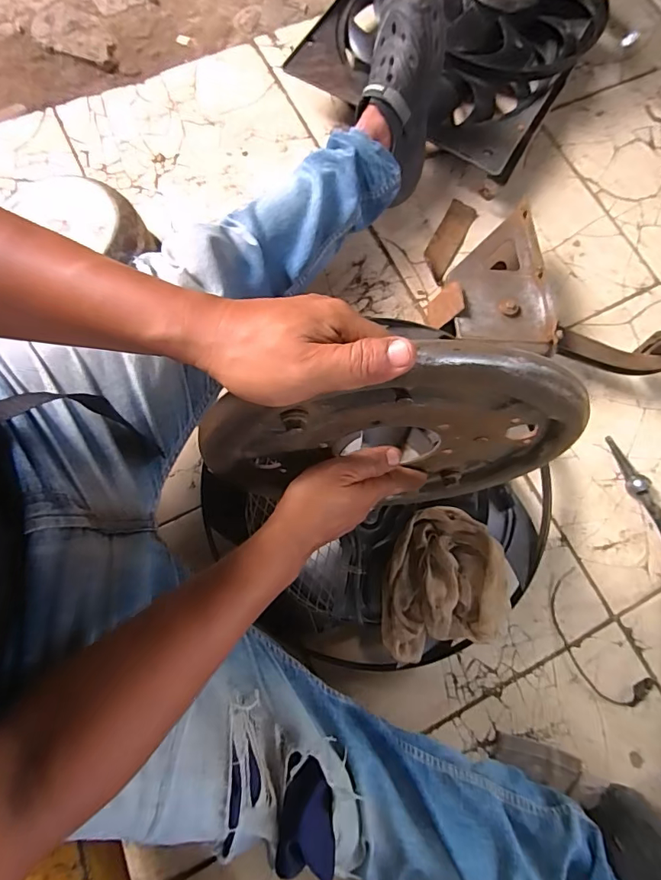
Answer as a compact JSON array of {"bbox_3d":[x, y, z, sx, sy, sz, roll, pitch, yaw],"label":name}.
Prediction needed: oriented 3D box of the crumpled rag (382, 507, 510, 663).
[{"bbox_3d":[0.140,0.175,0.556,0.141,0.053,0.173,8,75,2],"label":"crumpled rag"}]

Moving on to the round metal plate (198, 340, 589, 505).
[{"bbox_3d":[0.044,0.004,0.373,0.281,0.257,0.052,2,76,1],"label":"round metal plate"}]

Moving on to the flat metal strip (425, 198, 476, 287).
[{"bbox_3d":[0.209,-0.358,0.825,0.052,0.009,0.166,27,76,7],"label":"flat metal strip"}]

